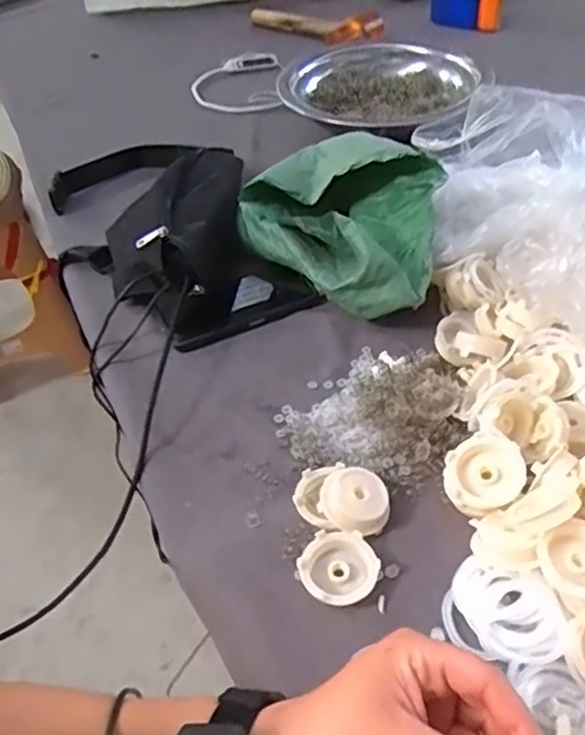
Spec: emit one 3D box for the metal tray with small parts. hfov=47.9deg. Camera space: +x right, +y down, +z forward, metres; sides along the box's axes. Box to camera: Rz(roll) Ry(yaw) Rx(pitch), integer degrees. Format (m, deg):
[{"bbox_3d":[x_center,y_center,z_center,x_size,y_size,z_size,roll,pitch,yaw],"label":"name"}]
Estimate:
[{"bbox_3d":[0.123,-0.417,0.978,0.234,0.052,0.286,-37,52,-28],"label":"metal tray with small parts"}]

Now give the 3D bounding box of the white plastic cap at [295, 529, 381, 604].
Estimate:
[{"bbox_3d":[0.032,0.144,0.470,0.054,0.018,0.051,-3,45,3],"label":"white plastic cap"}]

